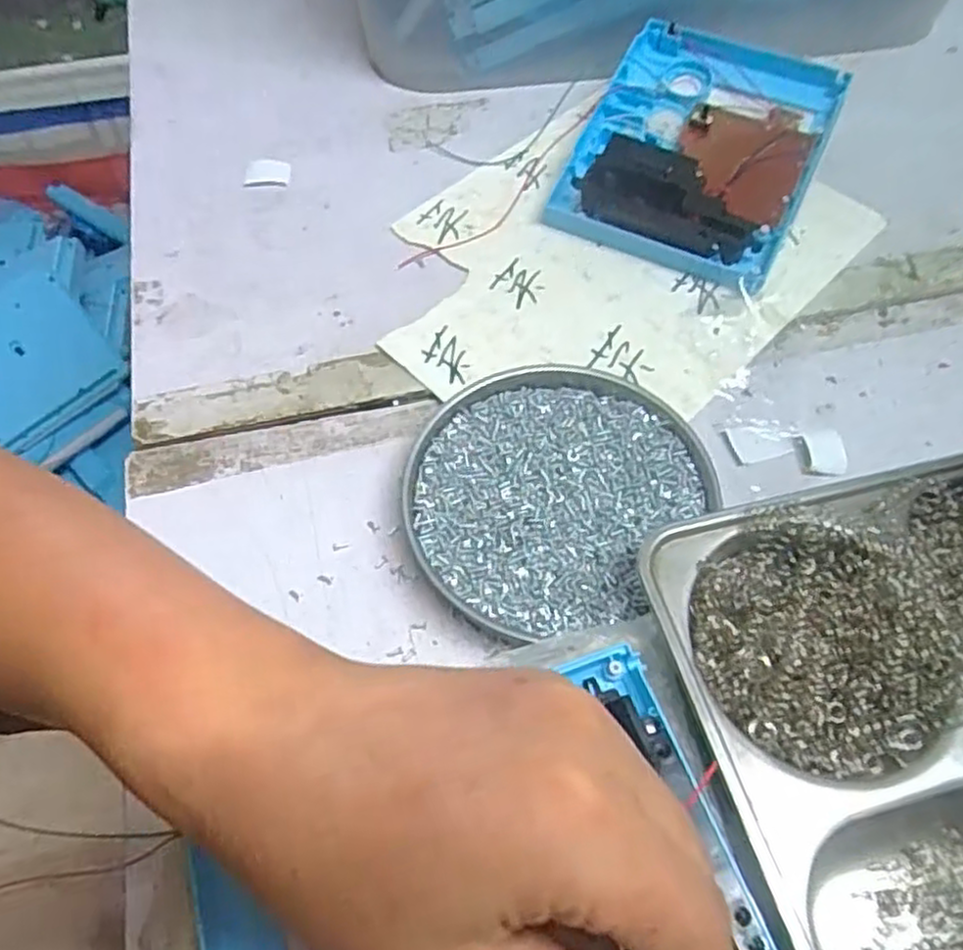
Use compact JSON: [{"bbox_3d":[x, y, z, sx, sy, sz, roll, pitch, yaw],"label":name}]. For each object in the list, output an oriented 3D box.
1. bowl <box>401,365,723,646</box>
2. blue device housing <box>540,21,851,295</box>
[{"bbox_3d":[0.030,0.008,0.338,0.122,0.018,0.132,-1,59,1],"label":"bowl"},{"bbox_3d":[0.131,-0.199,0.443,0.130,0.048,0.168,24,62,15],"label":"blue device housing"}]

